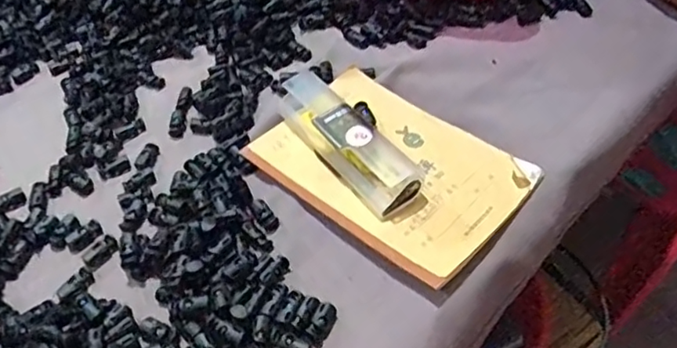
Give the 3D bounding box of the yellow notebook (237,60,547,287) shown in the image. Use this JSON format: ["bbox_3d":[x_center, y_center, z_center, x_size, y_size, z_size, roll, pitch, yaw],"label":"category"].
[{"bbox_3d":[0.041,-0.010,0.490,0.207,0.016,0.141,35,57,28],"label":"yellow notebook"}]

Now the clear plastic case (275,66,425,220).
[{"bbox_3d":[0.004,-0.032,0.492,0.042,0.035,0.157,-29,54,-23],"label":"clear plastic case"}]

